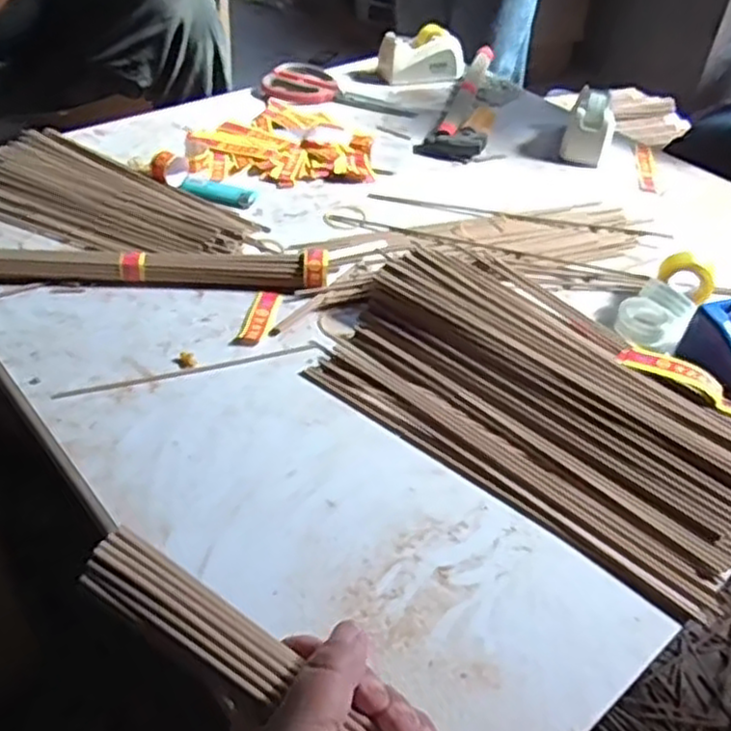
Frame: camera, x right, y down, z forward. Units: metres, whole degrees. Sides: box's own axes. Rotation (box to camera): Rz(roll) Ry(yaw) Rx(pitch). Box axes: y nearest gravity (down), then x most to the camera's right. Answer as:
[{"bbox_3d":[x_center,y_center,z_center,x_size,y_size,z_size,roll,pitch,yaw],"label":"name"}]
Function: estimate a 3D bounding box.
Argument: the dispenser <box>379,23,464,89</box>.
[{"bbox_3d":[0.085,-0.437,1.025,0.123,0.058,0.057,-14,46,-20],"label":"dispenser"}]

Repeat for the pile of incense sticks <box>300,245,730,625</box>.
[{"bbox_3d":[0.140,0.016,0.559,0.337,0.030,0.215,32,49,26],"label":"pile of incense sticks"}]

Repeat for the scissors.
[{"bbox_3d":[-0.034,-0.373,0.972,0.201,0.021,0.095,6,43,1],"label":"scissors"}]

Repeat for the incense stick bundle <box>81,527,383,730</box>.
[{"bbox_3d":[-0.021,0.137,0.289,0.217,0.009,0.029,33,49,10],"label":"incense stick bundle"}]

